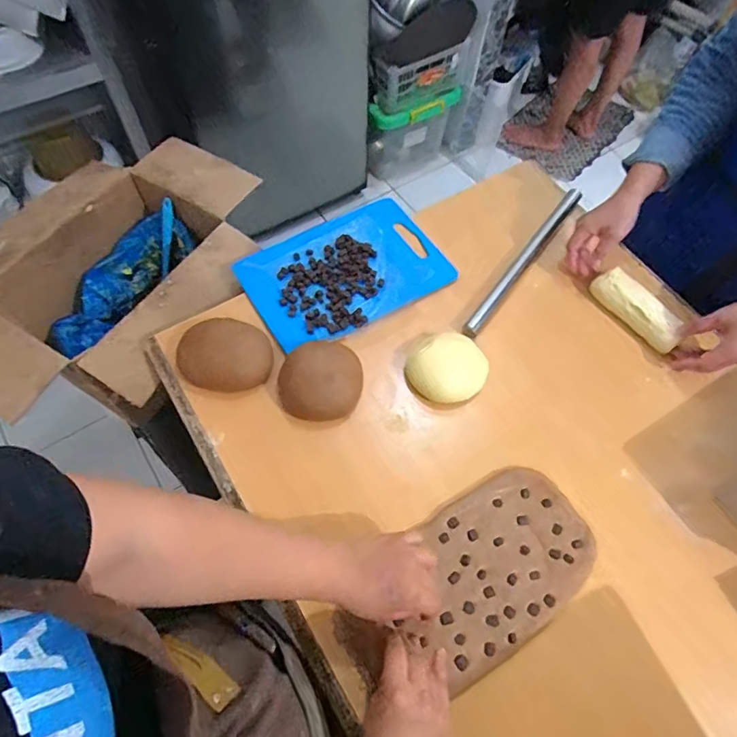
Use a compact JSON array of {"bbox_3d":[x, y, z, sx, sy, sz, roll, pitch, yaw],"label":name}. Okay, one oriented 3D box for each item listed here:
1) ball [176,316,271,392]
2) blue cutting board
[{"bbox_3d":[-0.187,-0.014,0.657,0.128,0.046,0.098,5,63,0],"label":"ball"},{"bbox_3d":[-0.037,-0.153,0.752,0.290,0.006,0.202,-30,68,-16],"label":"blue cutting board"}]

